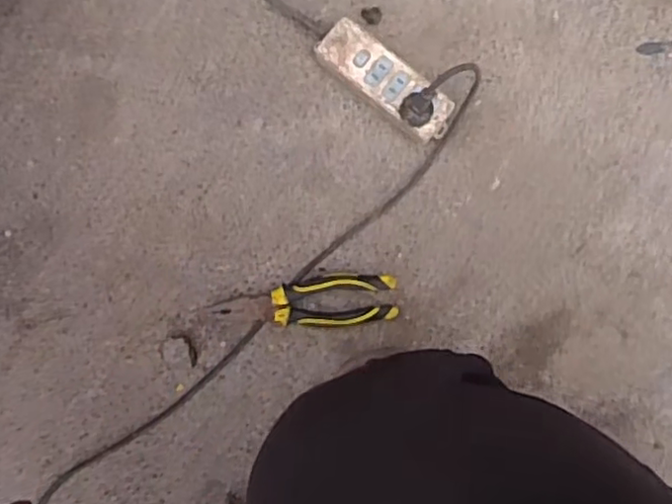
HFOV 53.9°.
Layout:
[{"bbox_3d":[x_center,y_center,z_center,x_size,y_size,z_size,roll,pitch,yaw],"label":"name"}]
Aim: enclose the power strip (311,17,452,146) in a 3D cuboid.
[{"bbox_3d":[0.051,-0.180,0.710,0.160,0.043,0.056,40,82,-3],"label":"power strip"}]

